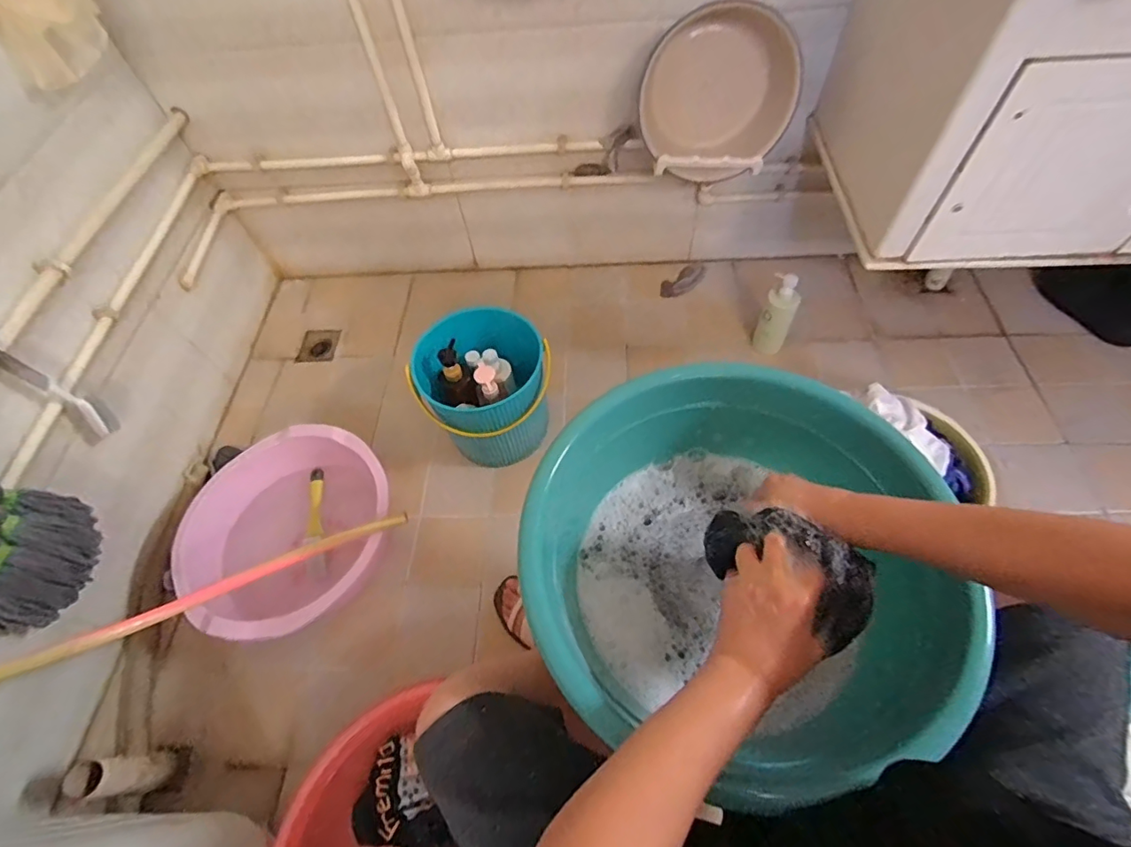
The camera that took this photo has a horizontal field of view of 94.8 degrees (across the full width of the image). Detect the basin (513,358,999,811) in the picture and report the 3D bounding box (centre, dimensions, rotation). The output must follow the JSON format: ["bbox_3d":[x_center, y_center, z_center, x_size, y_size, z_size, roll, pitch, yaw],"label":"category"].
[{"bbox_3d":[0.163,0.141,0.577,0.372,0.159,0.391,19,62,15],"label":"basin"}]

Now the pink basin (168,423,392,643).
[{"bbox_3d":[-0.504,0.206,0.988,0.320,0.162,0.379,27,64,19],"label":"pink basin"}]

